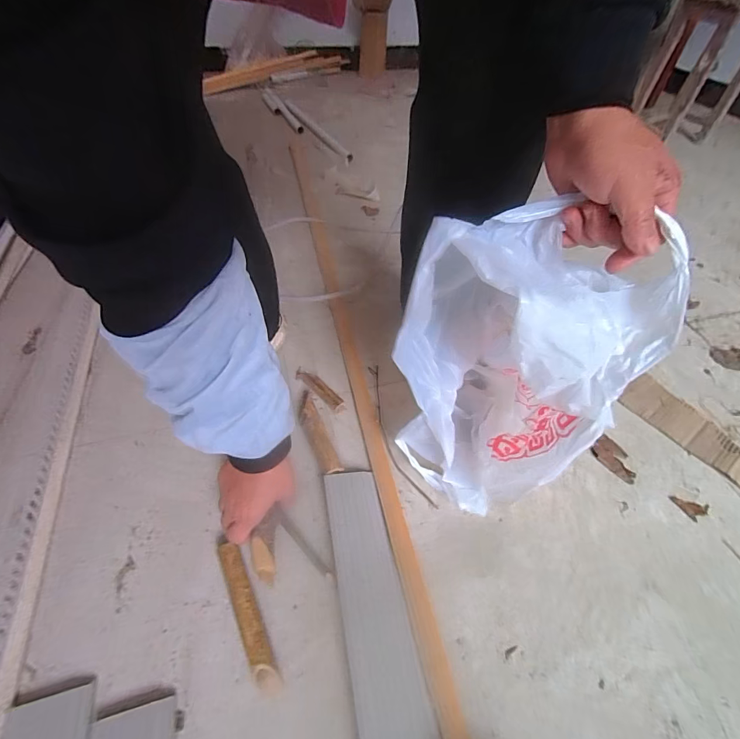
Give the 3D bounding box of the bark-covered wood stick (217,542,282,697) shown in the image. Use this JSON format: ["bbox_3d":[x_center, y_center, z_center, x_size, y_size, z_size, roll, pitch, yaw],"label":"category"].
[{"bbox_3d":[-0.136,0.272,0.426,0.024,0.032,0.154,-21,55,-19],"label":"bark-covered wood stick"}]

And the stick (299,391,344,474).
[{"bbox_3d":[-0.081,0.097,0.575,0.029,0.022,0.144,-19,54,-18],"label":"stick"}]

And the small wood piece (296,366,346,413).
[{"bbox_3d":[-0.083,0.035,0.631,0.107,0.019,0.024,37,57,24],"label":"small wood piece"}]

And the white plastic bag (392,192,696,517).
[{"bbox_3d":[0.141,0.009,0.423,0.207,0.345,0.177,26,60,17],"label":"white plastic bag"}]

